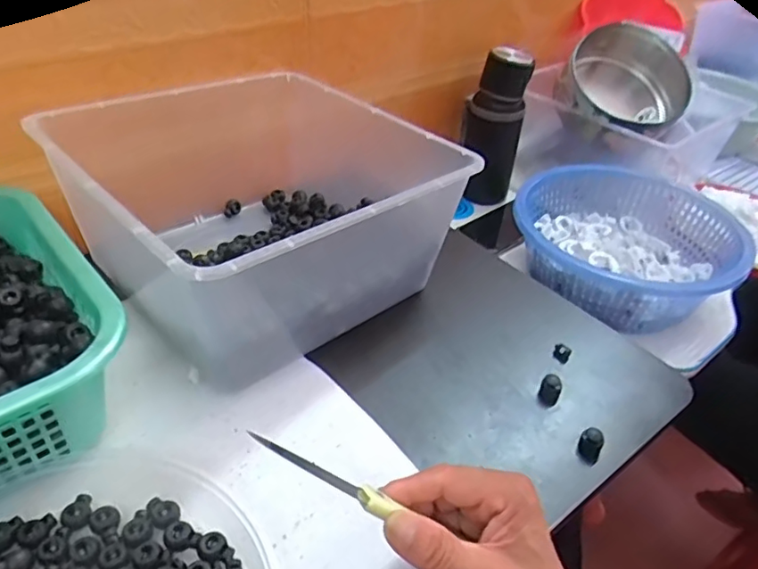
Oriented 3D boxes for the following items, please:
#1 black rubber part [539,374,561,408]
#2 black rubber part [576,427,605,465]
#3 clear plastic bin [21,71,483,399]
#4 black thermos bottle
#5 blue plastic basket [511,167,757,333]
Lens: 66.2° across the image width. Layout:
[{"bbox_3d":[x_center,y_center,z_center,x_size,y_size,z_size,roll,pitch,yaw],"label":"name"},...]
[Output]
[{"bbox_3d":[0.143,0.088,0.486,0.016,0.019,0.018,17,40,15],"label":"black rubber part"},{"bbox_3d":[0.162,0.123,0.445,0.017,0.021,0.017,23,42,22],"label":"black rubber part"},{"bbox_3d":[-0.112,-0.076,0.557,0.294,0.146,0.317,-27,48,-33],"label":"clear plastic bin"},{"bbox_3d":[0.168,-0.229,0.862,0.066,0.225,0.069,-12,41,-19],"label":"black thermos bottle"},{"bbox_3d":[0.310,-0.056,0.759,0.277,0.089,0.267,3,39,-2],"label":"blue plastic basket"}]

